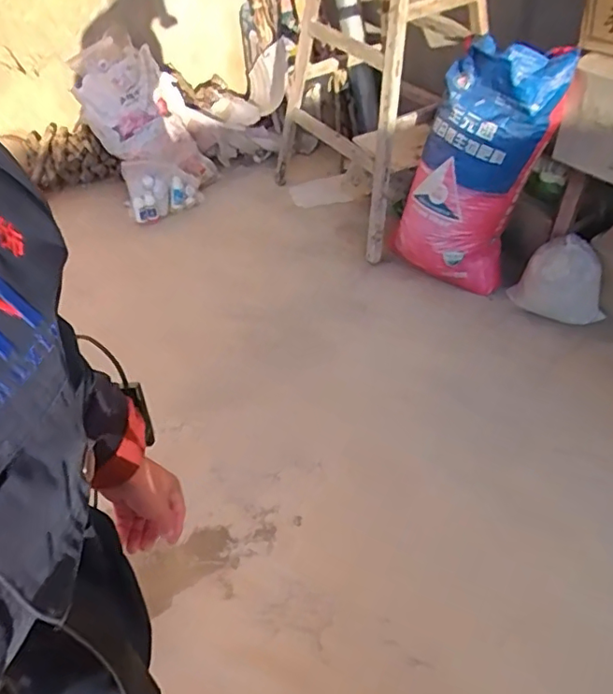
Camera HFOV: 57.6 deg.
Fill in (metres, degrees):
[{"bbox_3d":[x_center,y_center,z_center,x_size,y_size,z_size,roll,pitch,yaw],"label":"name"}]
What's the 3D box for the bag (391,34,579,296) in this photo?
[{"bbox_3d":[0.505,-0.548,1.747,0.283,0.705,0.415,-33,51,-26],"label":"bag"}]

